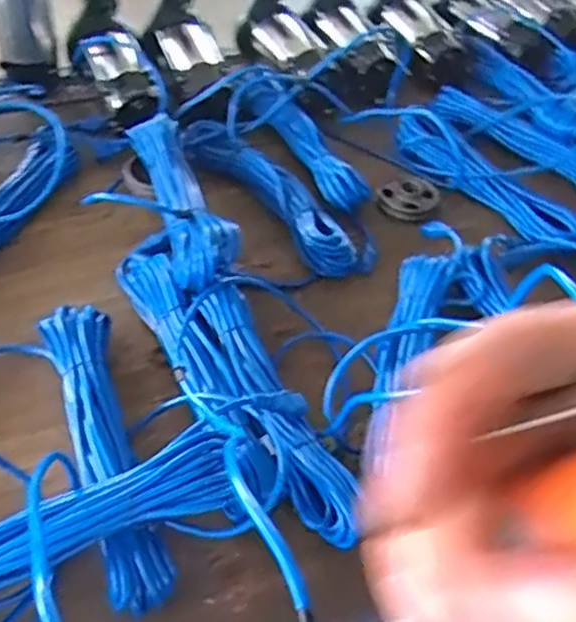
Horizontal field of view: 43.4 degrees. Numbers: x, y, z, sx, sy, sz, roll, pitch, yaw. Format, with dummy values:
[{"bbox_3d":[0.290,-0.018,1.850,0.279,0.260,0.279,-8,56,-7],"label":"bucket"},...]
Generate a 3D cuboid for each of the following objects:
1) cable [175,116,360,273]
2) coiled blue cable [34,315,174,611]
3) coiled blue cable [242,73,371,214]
[{"bbox_3d":[-0.027,-0.173,1.005,0.077,0.038,0.342,-30,56,-30],"label":"cable"},{"bbox_3d":[-0.175,0.121,0.707,0.074,0.044,0.351,-14,50,-20],"label":"coiled blue cable"},{"bbox_3d":[0.029,-0.256,1.083,0.084,0.046,0.306,-19,51,-23],"label":"coiled blue cable"}]

